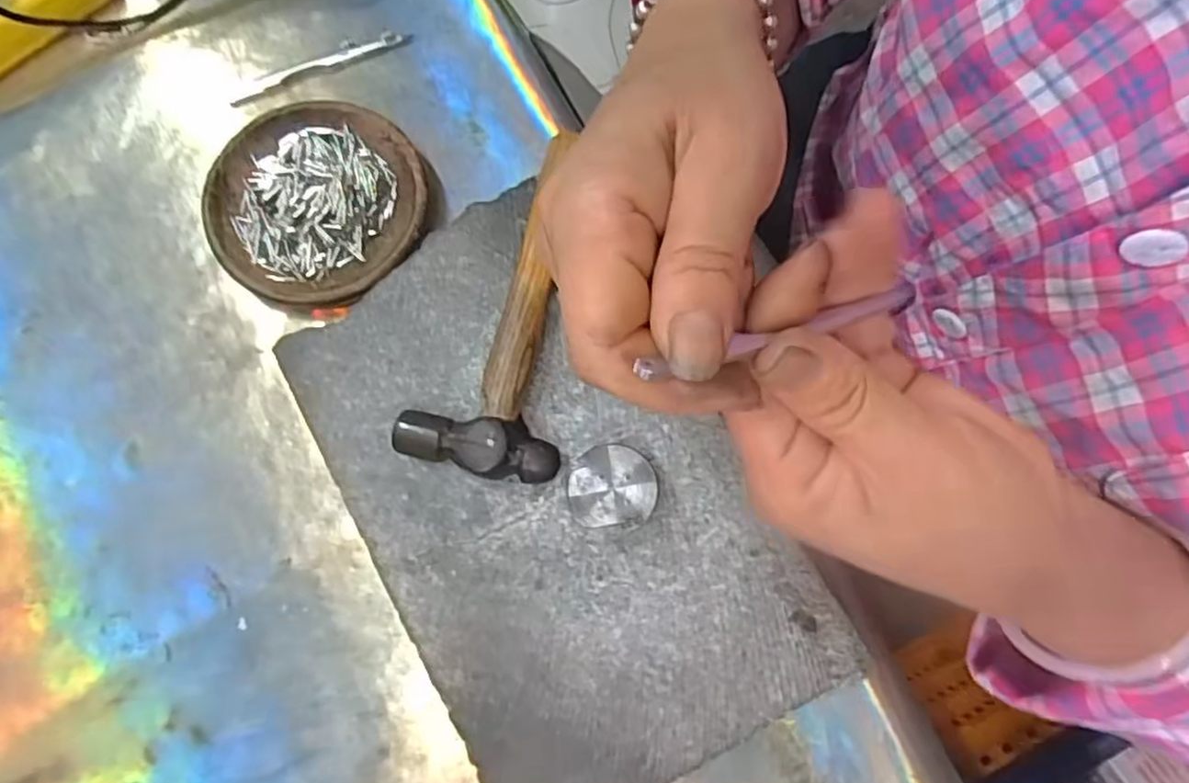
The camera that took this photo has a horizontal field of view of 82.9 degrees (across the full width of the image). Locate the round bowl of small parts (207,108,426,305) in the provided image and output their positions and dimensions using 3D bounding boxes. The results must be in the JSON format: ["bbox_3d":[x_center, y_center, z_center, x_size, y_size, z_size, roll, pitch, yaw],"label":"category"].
[{"bbox_3d":[-0.145,-0.098,0.357,0.111,0.017,0.108,0,77,0],"label":"round bowl of small parts"}]

